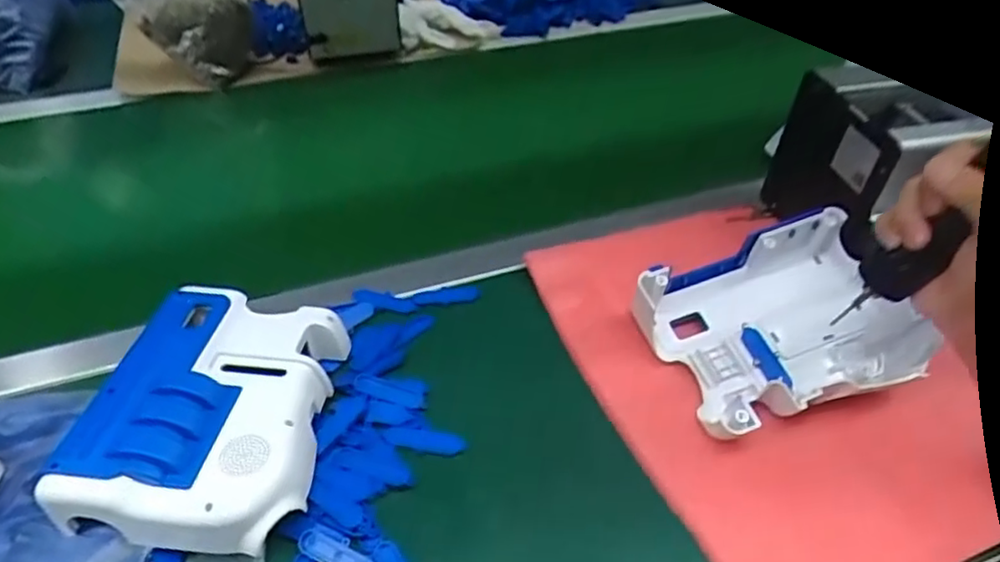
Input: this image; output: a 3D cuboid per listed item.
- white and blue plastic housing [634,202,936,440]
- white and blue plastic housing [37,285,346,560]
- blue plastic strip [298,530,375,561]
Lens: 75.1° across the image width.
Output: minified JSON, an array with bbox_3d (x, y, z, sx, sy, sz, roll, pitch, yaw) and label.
[{"bbox_3d":[0.204,0.028,0.469,0.182,0.068,0.129,-11,45,-10],"label":"white and blue plastic housing"},{"bbox_3d":[-0.185,0.083,0.438,0.132,0.066,0.177,2,44,4],"label":"white and blue plastic housing"},{"bbox_3d":[-0.097,0.169,0.396,0.055,0.009,0.018,18,47,18],"label":"blue plastic strip"}]

